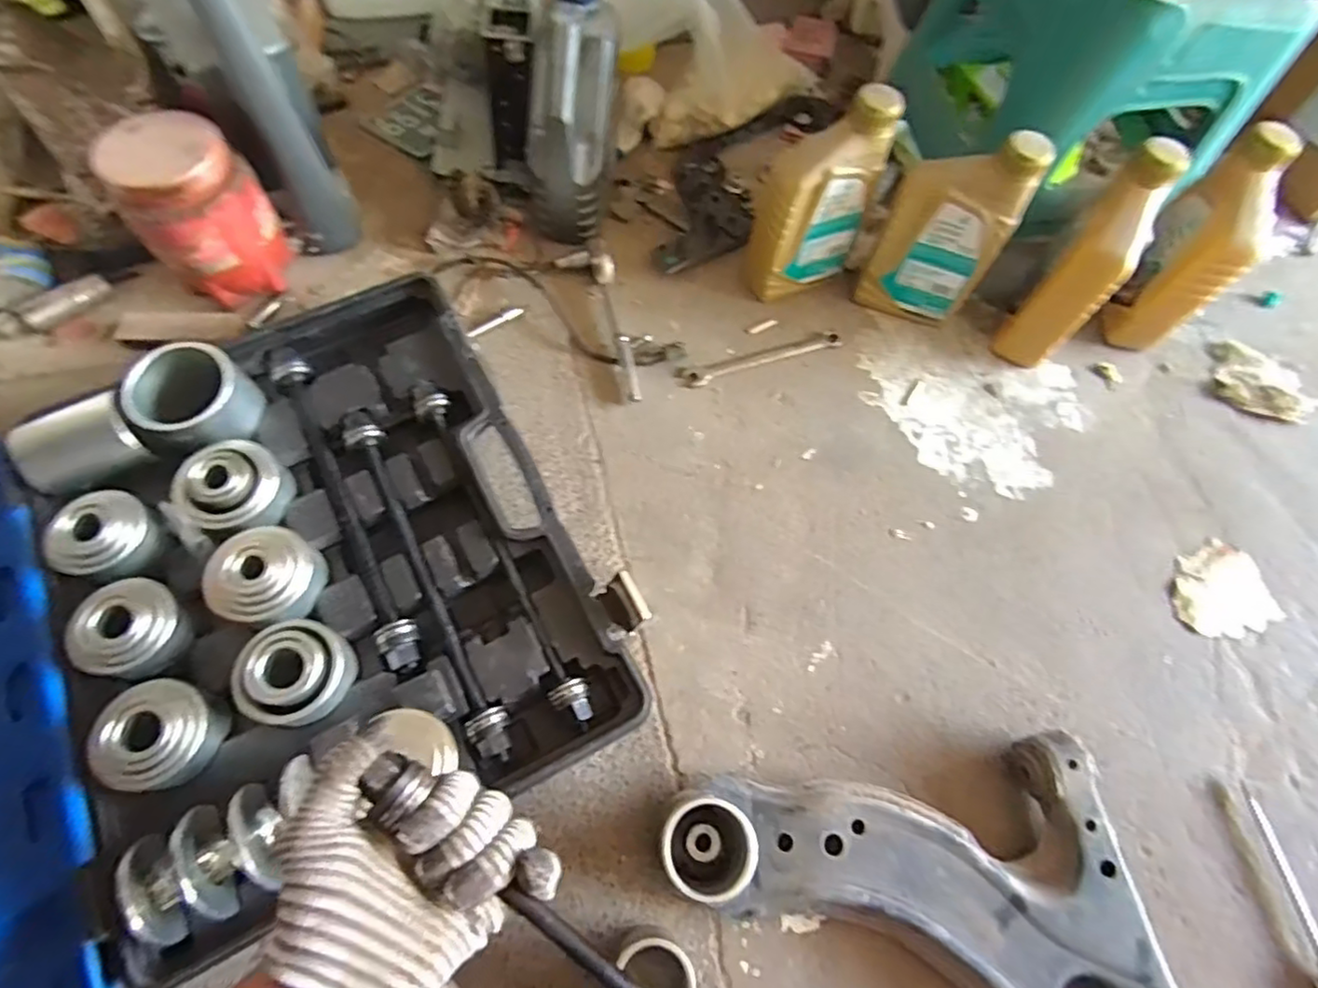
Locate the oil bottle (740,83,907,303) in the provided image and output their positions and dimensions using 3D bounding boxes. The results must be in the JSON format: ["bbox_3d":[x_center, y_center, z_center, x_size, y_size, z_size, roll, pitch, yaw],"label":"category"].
[{"bbox_3d":[0.163,-0.309,0.687,0.122,0.219,0.058,-15,66,-11],"label":"oil bottle"}]

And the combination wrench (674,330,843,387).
[{"bbox_3d":[0.117,-0.155,0.731,0.198,0.010,0.025,-16,66,-12],"label":"combination wrench"}]

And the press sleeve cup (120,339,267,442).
[{"bbox_3d":[-0.417,-0.086,0.579,0.082,0.065,0.085,2,64,-4],"label":"press sleeve cup"}]

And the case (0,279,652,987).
[{"bbox_3d":[-0.460,0.140,0.513,0.801,0.129,0.494,-26,69,-13],"label":"case"}]

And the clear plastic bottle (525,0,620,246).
[{"bbox_3d":[-0.097,-0.402,0.686,0.087,0.257,0.099,13,31,4],"label":"clear plastic bottle"}]

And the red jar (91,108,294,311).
[{"bbox_3d":[-0.461,-0.282,0.657,0.121,0.149,0.097,-37,72,-19],"label":"red jar"}]

